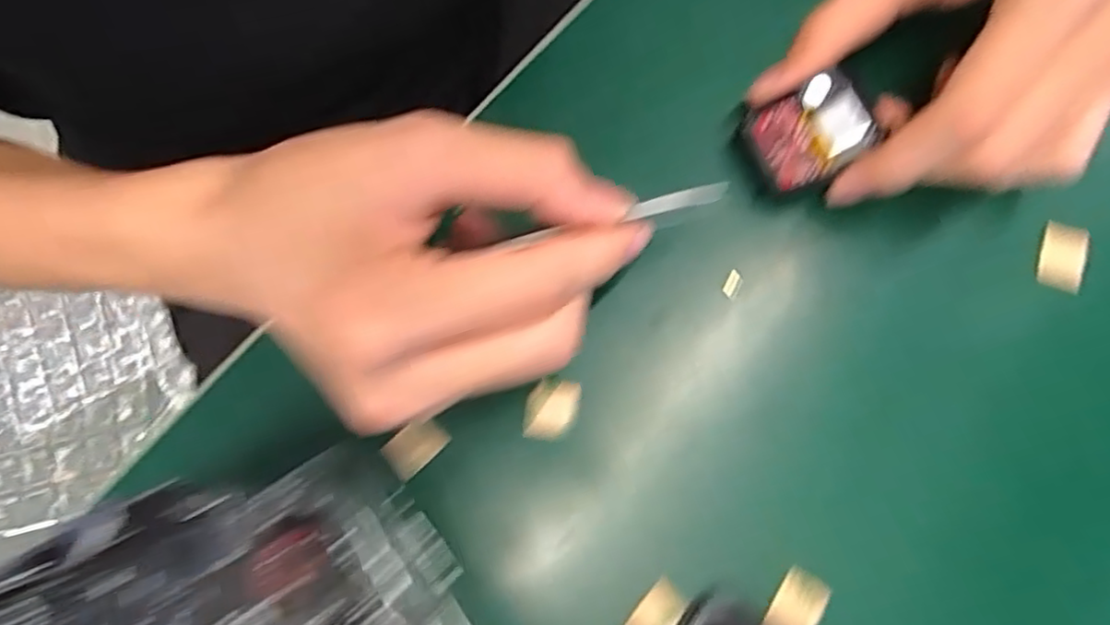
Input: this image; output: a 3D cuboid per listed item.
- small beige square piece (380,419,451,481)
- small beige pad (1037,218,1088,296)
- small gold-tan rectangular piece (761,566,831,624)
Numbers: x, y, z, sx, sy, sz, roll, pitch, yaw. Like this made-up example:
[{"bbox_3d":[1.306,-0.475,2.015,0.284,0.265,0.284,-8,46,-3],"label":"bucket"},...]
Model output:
[{"bbox_3d":[-0.051,0.048,0.236,0.022,0.004,0.014,-43,80,-8],"label":"small beige square piece"},{"bbox_3d":[0.187,-0.020,0.240,0.015,0.005,0.024,16,78,5],"label":"small beige pad"},{"bbox_3d":[0.080,0.100,0.218,0.014,0.004,0.027,33,67,18],"label":"small gold-tan rectangular piece"}]

